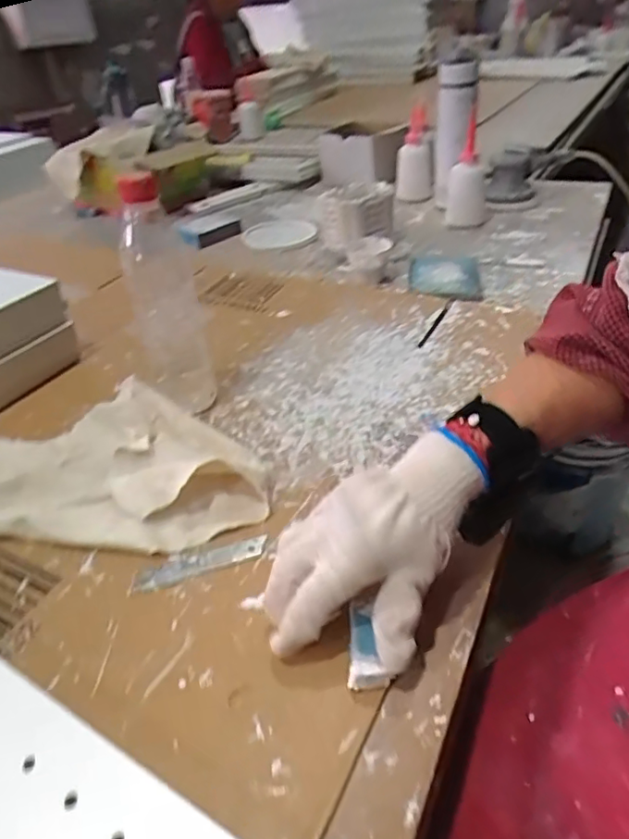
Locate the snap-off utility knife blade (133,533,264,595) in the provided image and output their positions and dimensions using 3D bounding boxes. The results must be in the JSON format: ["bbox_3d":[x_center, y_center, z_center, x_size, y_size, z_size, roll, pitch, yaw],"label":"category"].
[{"bbox_3d":[-0.084,0.105,0.430,0.098,0.004,0.019,-15,38,-14],"label":"snap-off utility knife blade"}]

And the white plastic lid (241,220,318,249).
[{"bbox_3d":[-0.063,-0.332,1.039,0.131,0.008,0.127,-3,36,2],"label":"white plastic lid"}]

